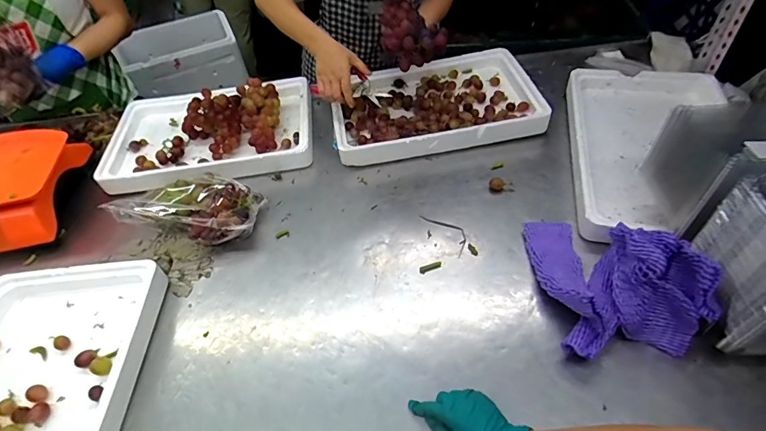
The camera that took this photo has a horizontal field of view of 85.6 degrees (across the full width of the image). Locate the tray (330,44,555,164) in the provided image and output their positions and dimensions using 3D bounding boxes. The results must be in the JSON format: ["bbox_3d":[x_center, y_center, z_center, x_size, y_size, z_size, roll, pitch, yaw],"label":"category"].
[{"bbox_3d":[0.126,-0.290,1.049,0.502,0.051,0.344,-9,48,-1],"label":"tray"}]

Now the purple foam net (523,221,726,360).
[{"bbox_3d":[0.340,0.070,0.621,0.179,0.139,0.239,-5,48,2],"label":"purple foam net"}]

